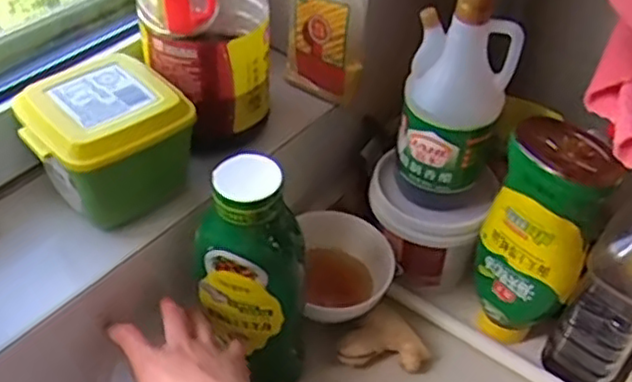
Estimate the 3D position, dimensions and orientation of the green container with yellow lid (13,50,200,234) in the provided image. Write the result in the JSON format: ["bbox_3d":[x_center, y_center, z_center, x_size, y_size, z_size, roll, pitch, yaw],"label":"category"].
[{"bbox_3d":[-0.176,-0.038,0.574,0.103,0.100,0.114,34,50,28],"label":"green container with yellow lid"}]

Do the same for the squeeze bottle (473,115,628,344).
[{"bbox_3d":[0.198,0.053,0.645,0.084,0.235,0.076,11,43,7],"label":"squeeze bottle"}]

